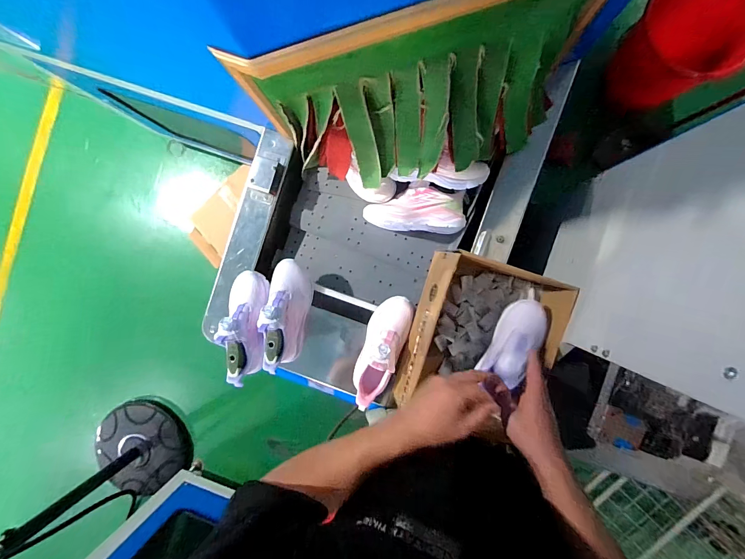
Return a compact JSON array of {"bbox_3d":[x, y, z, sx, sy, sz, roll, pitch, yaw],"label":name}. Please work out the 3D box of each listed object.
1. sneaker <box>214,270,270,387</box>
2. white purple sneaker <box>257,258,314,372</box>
[{"bbox_3d":[-0.260,0.097,0.697,0.087,0.119,0.233,0,75,5],"label":"sneaker"},{"bbox_3d":[-0.176,0.072,0.695,0.074,0.117,0.221,1,92,5],"label":"white purple sneaker"}]

